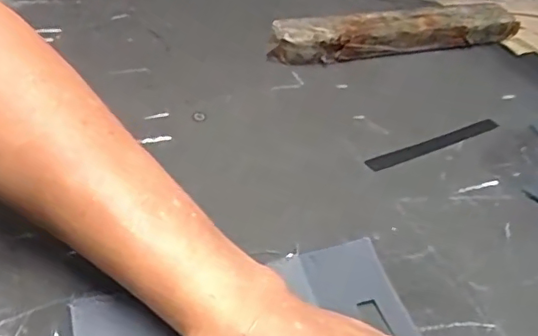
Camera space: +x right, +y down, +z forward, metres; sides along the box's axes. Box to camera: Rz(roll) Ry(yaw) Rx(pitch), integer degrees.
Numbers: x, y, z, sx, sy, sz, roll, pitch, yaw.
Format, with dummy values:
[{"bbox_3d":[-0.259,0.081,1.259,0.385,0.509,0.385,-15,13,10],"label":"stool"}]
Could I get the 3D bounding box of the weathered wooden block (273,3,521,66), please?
[{"bbox_3d":[0.127,-0.135,0.575,0.256,0.039,0.035,-9,41,-19],"label":"weathered wooden block"}]

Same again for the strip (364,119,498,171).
[{"bbox_3d":[0.133,-0.019,0.463,0.138,0.006,0.011,-17,45,-28],"label":"strip"}]

